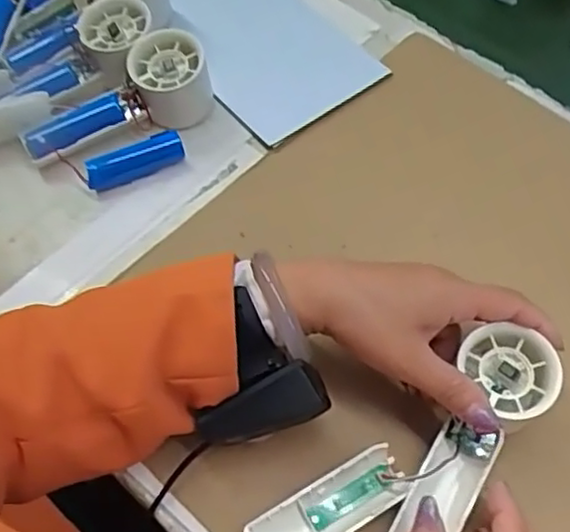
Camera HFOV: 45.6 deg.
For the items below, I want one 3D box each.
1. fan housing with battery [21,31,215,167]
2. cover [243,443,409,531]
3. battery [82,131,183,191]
[{"bbox_3d":[-0.125,-0.119,0.522,0.147,0.059,0.051,-28,61,2],"label":"fan housing with battery"},{"bbox_3d":[0.025,0.140,0.386,0.094,0.015,0.033,-27,64,-16],"label":"cover"},{"bbox_3d":[-0.113,-0.079,0.508,0.073,0.018,0.020,-21,63,-13],"label":"battery"}]

